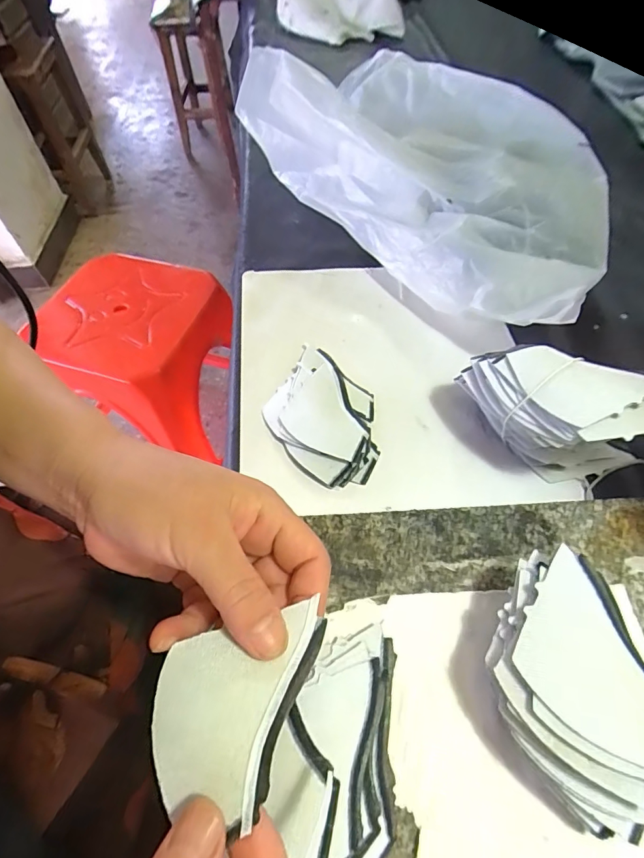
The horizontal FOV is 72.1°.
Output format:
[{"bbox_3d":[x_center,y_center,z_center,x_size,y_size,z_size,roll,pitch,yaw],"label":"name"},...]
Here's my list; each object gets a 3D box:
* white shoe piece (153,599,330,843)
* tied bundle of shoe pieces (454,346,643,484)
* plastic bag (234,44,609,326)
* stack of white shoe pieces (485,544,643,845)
[{"bbox_3d":[-0.038,0.104,0.179,0.057,0.016,0.079,16,59,13],"label":"white shoe piece"},{"bbox_3d":[0.163,-0.007,0.320,0.136,0.086,0.056,25,61,18],"label":"tied bundle of shoe pieces"},{"bbox_3d":[0.132,-0.278,0.476,0.232,0.128,0.435,-31,60,-17],"label":"plastic bag"},{"bbox_3d":[0.120,0.124,0.219,0.074,0.050,0.115,-9,57,-3],"label":"stack of white shoe pieces"}]

